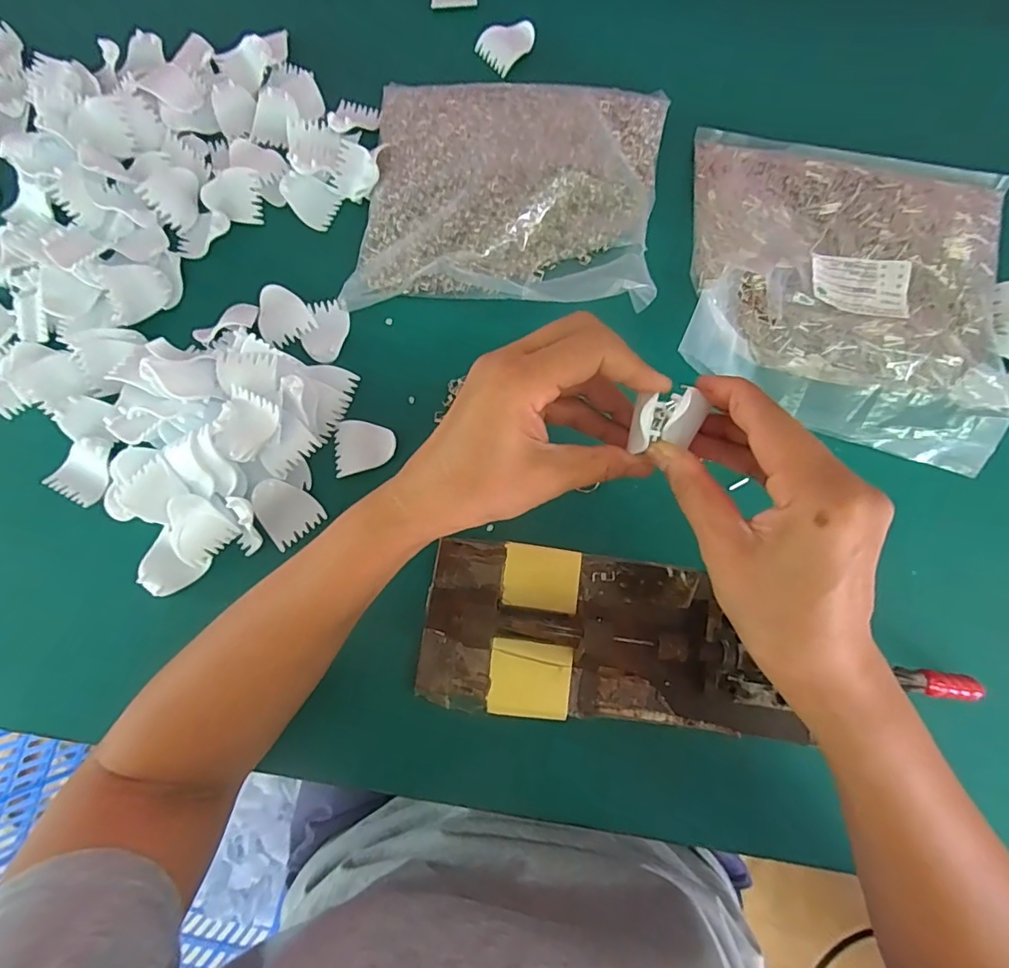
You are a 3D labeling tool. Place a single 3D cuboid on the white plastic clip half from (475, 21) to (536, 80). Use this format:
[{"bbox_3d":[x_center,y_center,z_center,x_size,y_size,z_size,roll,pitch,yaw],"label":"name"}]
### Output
[{"bbox_3d":[0.002,-0.385,0.461,0.036,0.014,0.046,42,82,9],"label":"white plastic clip half"}]

